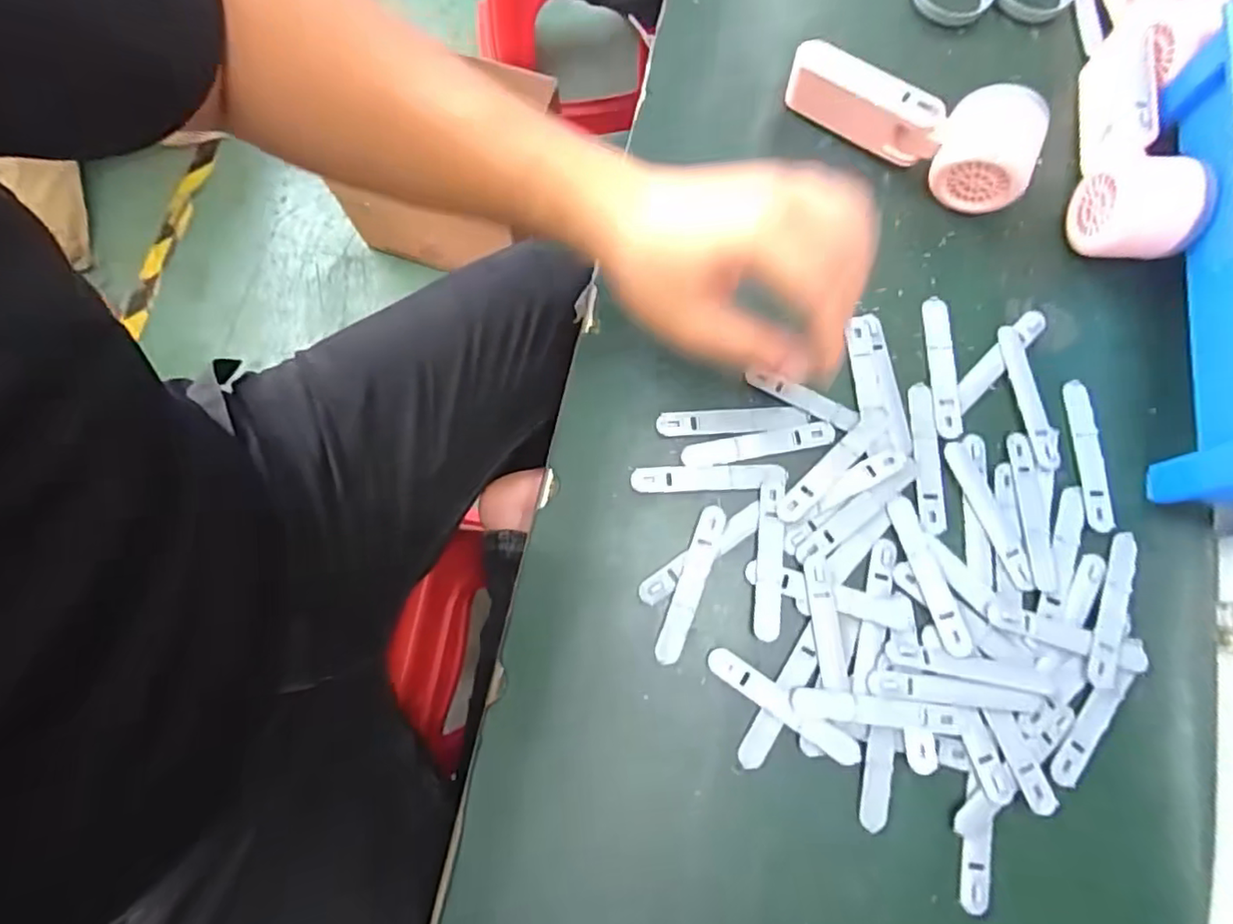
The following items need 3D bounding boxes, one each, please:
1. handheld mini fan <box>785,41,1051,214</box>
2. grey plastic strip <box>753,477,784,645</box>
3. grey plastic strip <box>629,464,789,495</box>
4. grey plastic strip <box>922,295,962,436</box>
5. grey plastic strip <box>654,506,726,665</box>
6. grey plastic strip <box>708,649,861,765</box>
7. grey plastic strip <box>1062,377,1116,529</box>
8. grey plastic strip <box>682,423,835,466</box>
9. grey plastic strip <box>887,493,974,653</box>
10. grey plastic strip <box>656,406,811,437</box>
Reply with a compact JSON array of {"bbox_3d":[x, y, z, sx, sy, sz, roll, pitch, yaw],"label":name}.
[{"bbox_3d":[0.190,-0.221,0.404,0.162,0.055,0.060,18,79,3],"label":"handheld mini fan"},{"bbox_3d":[0.091,0.058,0.365,0.016,0.004,0.092,5,78,0],"label":"grey plastic strip"},{"bbox_3d":[0.057,0.010,0.377,0.094,0.004,0.016,-2,79,-1],"label":"grey plastic strip"},{"bbox_3d":[0.210,-0.061,0.394,0.017,0.004,0.093,1,79,-1],"label":"grey plastic strip"},{"bbox_3d":[0.045,0.073,0.363,0.016,0.004,0.094,20,79,3],"label":"grey plastic strip"},{"bbox_3d":[0.094,0.138,0.347,0.093,0.007,0.016,35,80,6],"label":"grey plastic strip"},{"bbox_3d":[0.293,-0.005,0.381,0.018,0.004,0.095,0,79,-1],"label":"grey plastic strip"},{"bbox_3d":[0.088,-0.011,0.382,0.095,0.004,0.015,-10,79,-3],"label":"grey plastic strip"},{"bbox_3d":[0.184,0.066,0.361,0.017,0.006,0.093,-17,79,-4],"label":"grey plastic strip"},{"bbox_3d":[0.073,-0.026,0.384,0.094,0.004,0.016,-3,79,-2],"label":"grey plastic strip"}]

